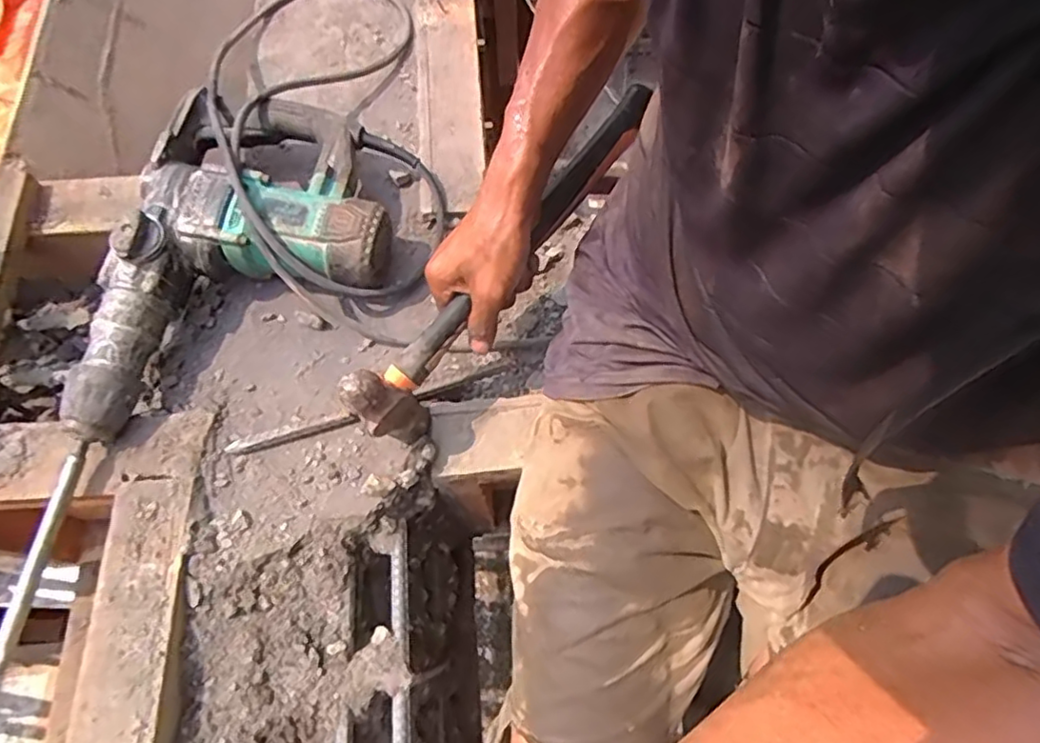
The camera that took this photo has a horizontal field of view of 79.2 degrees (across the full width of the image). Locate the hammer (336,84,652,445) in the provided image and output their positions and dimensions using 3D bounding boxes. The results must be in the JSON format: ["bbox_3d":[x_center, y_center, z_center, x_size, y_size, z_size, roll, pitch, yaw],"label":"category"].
[{"bbox_3d":[-0.006,-0.090,0.523,0.034,0.101,0.349,38,82,15],"label":"hammer"}]

